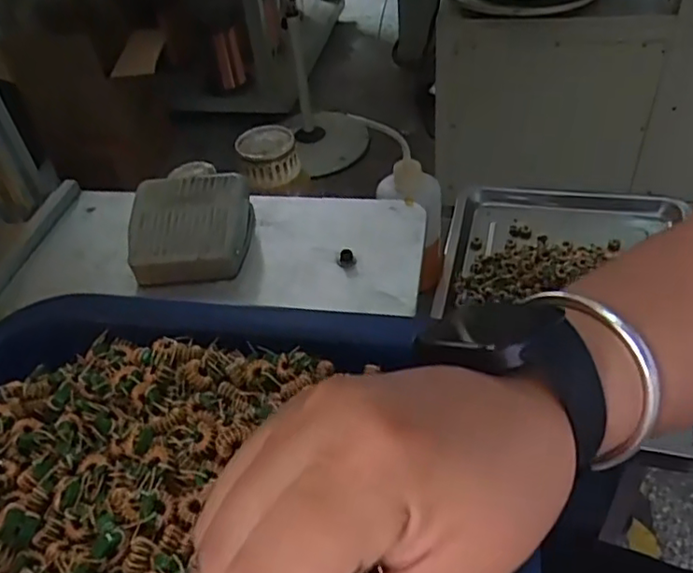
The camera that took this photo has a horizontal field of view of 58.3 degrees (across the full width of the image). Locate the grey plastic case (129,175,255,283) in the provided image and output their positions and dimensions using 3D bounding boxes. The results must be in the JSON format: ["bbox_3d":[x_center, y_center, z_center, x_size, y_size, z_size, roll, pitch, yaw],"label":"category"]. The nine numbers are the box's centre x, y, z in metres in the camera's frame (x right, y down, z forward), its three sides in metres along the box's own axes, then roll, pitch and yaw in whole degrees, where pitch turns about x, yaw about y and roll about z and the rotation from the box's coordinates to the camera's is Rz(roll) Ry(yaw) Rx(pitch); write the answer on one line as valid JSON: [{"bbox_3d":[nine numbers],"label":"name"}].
[{"bbox_3d":[-0.107,-0.042,0.427,0.076,0.034,0.077,-5,43,1],"label":"grey plastic case"}]

